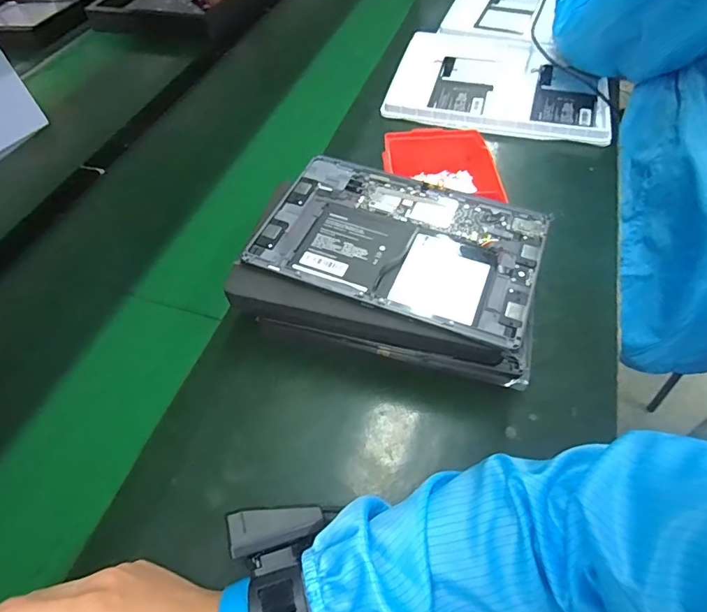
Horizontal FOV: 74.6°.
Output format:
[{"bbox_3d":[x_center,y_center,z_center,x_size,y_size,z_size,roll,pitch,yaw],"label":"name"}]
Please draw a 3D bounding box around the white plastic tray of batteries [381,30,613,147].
[{"bbox_3d":[0.227,-0.352,0.719,0.320,0.019,0.259,14,55,15],"label":"white plastic tray of batteries"}]

